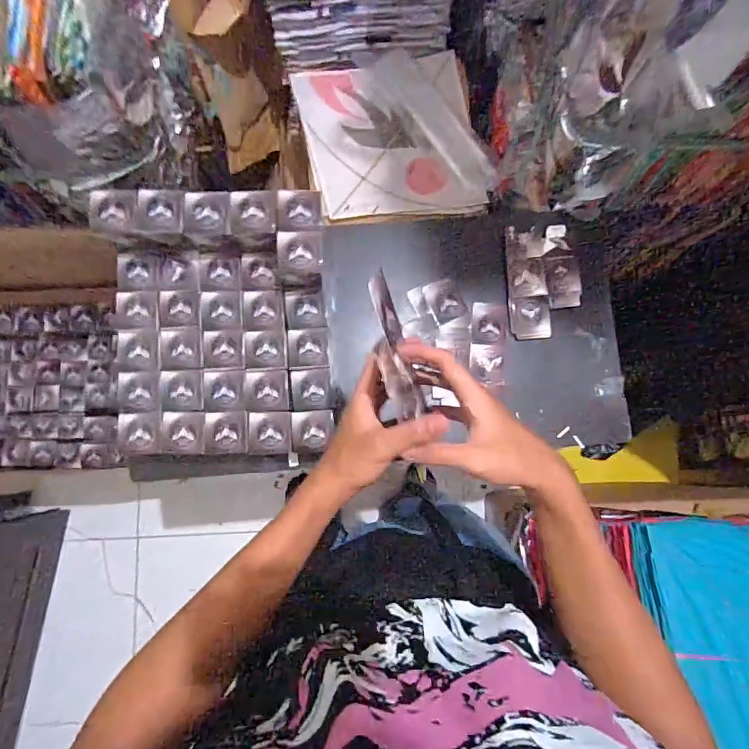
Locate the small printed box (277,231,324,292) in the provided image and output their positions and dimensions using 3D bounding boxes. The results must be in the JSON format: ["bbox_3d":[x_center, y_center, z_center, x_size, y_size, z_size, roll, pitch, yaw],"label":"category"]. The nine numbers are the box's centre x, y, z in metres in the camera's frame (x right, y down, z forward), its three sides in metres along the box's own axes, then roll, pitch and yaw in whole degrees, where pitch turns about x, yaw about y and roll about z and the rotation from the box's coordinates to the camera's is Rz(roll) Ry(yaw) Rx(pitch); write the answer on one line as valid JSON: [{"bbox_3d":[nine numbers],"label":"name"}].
[{"bbox_3d":[-0.103,-0.159,0.648,0.064,0.065,0.065,2,81,-1],"label":"small printed box"}]

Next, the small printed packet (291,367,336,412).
[{"bbox_3d":[-0.091,0.021,0.669,0.059,0.005,0.061,-5,81,-2],"label":"small printed packet"}]

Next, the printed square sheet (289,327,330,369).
[{"bbox_3d":[-0.096,-0.039,0.677,0.059,0.006,0.058,-4,81,-2],"label":"printed square sheet"}]

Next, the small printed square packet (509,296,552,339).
[{"bbox_3d":[0.257,-0.093,0.754,0.065,0.006,0.068,-3,81,-1],"label":"small printed square packet"}]

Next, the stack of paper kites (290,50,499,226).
[{"bbox_3d":[0.041,-0.473,0.918,0.343,0.036,0.378,-12,82,-3],"label":"stack of paper kites"}]

